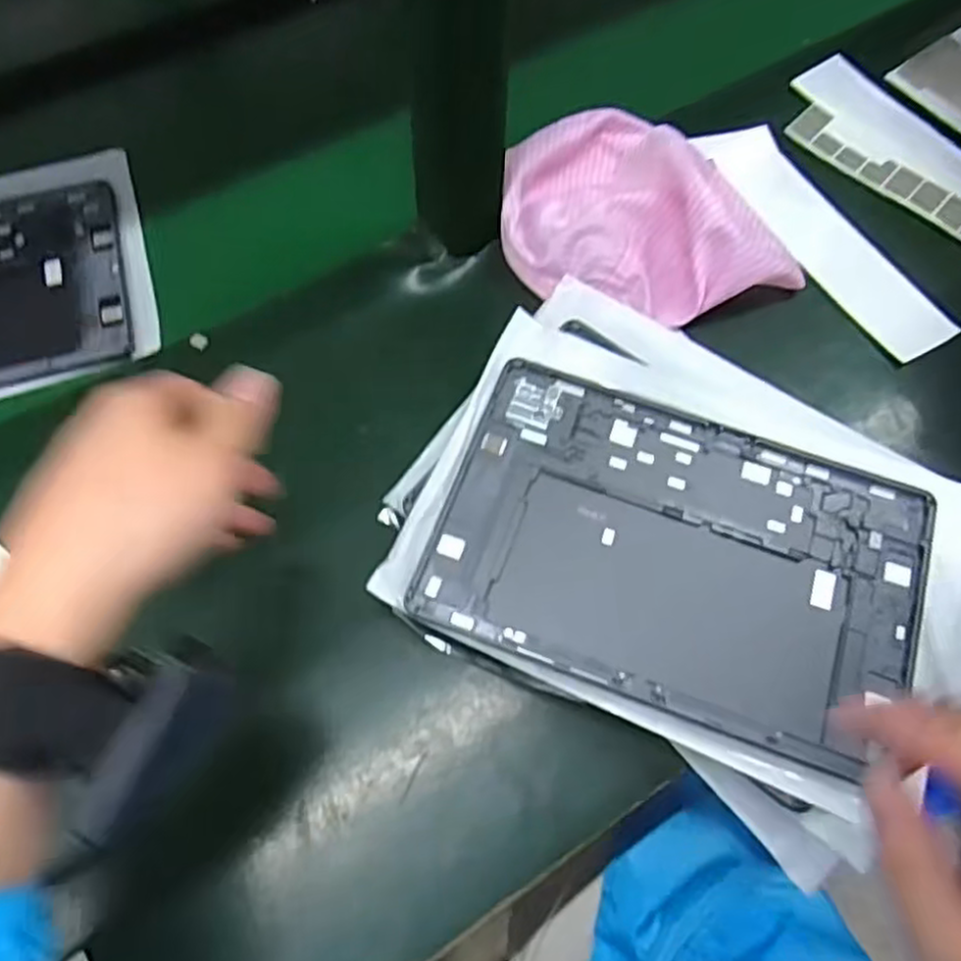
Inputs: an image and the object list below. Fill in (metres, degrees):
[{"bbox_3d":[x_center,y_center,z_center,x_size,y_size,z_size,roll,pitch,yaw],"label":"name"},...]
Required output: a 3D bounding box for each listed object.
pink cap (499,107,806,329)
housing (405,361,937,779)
[{"bbox_3d":[0.119,-0.193,0.528,0.205,0.059,0.178,2,63,1],"label":"pink cap"},{"bbox_3d":[0.109,0.037,0.409,0.253,0.012,0.171,18,65,9],"label":"housing"}]

